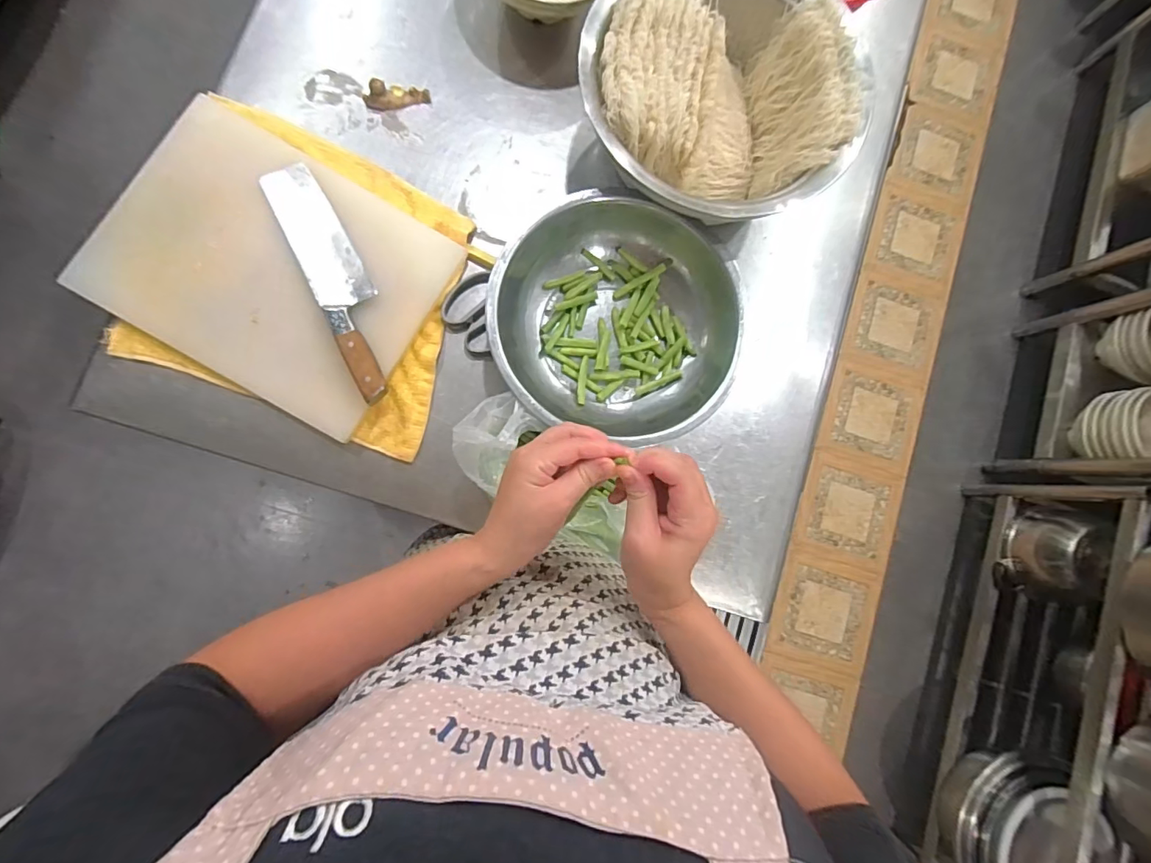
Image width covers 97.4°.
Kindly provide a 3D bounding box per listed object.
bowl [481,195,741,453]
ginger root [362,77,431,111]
[{"bbox_3d":[0.045,-0.129,0.610,0.286,0.082,0.260,14,83,-6],"label":"bowl"},{"bbox_3d":[-0.225,-0.423,0.635,0.082,0.031,0.023,-10,86,-8],"label":"ginger root"}]

